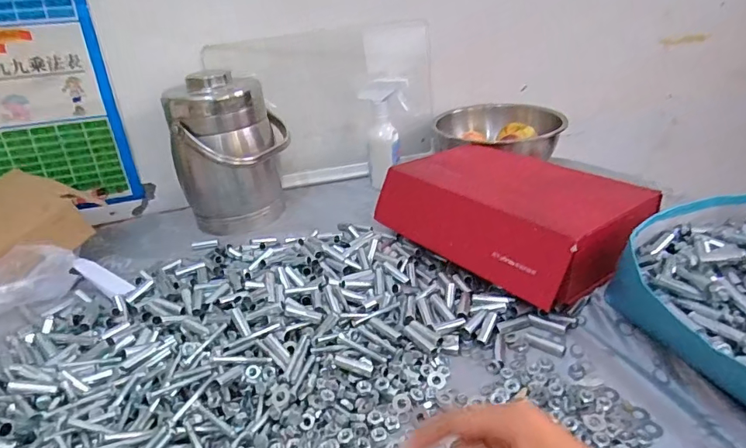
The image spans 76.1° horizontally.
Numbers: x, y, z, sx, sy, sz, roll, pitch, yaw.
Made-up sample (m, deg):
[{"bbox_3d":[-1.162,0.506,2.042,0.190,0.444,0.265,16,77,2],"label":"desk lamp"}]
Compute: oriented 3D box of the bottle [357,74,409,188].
[{"bbox_3d":[0.022,-0.162,0.819,0.068,0.176,0.052,-8,27,-6],"label":"bottle"}]

